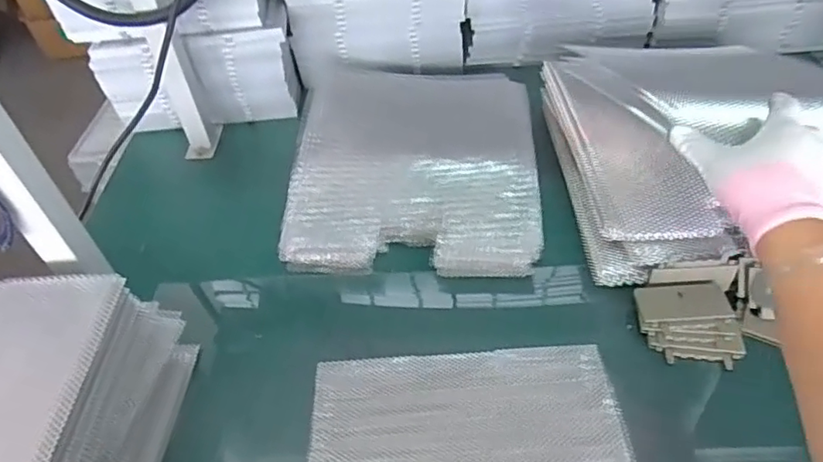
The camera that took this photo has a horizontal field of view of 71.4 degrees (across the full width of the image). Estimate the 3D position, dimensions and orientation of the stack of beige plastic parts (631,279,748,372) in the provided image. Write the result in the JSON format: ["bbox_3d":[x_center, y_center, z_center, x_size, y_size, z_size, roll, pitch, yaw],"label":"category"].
[{"bbox_3d":[0.271,0.089,0.563,0.093,0.022,0.080,2,47,8],"label":"stack of beige plastic parts"}]

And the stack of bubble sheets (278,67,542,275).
[{"bbox_3d":[0.005,-0.088,0.707,0.282,0.075,0.293,0,47,5],"label":"stack of bubble sheets"}]

